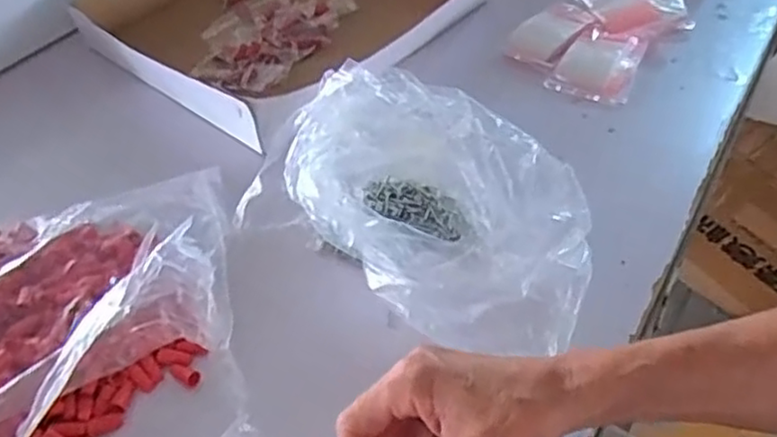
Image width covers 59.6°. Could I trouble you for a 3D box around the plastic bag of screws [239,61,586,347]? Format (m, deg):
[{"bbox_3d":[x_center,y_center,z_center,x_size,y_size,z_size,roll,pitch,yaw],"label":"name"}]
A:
[{"bbox_3d":[0.028,-0.013,0.504,0.268,0.093,0.155,30,57,31],"label":"plastic bag of screws"}]

